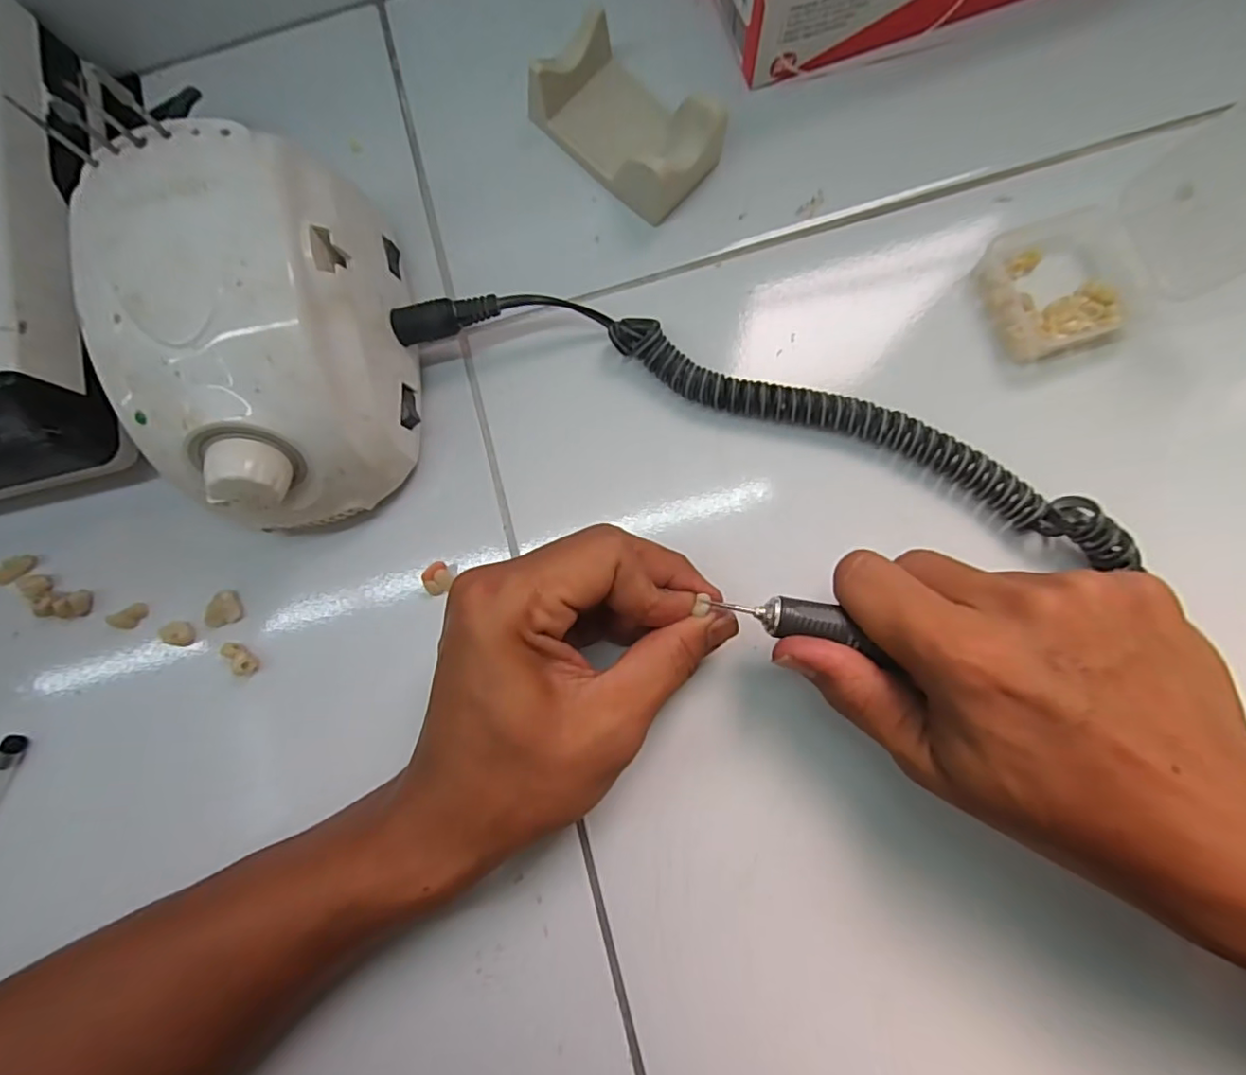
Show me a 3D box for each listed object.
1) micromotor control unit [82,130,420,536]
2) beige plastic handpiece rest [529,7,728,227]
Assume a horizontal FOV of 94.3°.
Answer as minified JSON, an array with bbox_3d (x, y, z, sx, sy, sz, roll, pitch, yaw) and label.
[{"bbox_3d":[-0.144,-0.076,0.241,0.098,0.085,0.138,-13,83,2],"label":"micromotor control unit"},{"bbox_3d":[0.002,-0.194,0.270,0.049,0.034,0.083,-43,83,-2],"label":"beige plastic handpiece rest"}]

